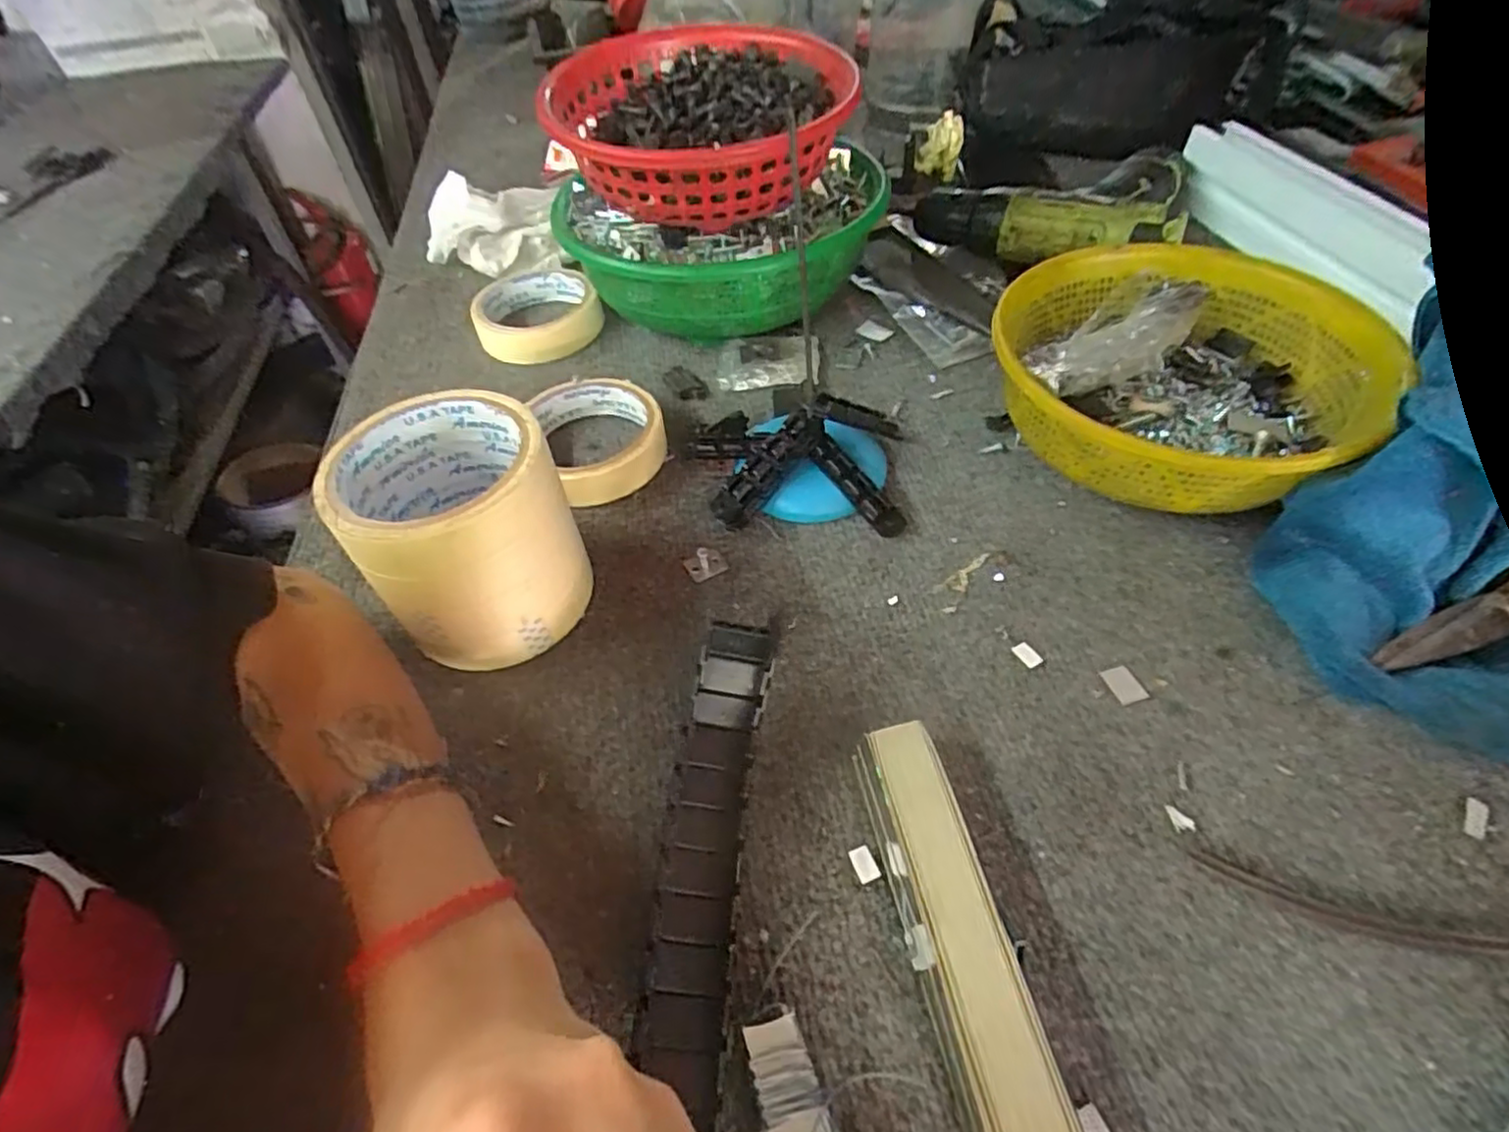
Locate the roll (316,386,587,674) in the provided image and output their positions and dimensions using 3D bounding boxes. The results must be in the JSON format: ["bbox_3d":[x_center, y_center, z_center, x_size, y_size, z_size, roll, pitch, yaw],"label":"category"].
[{"bbox_3d":[-0.130,-0.011,0.323,0.086,0.099,0.088,-3,50,3],"label":"roll"}]

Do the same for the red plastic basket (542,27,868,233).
[{"bbox_3d":[-0.031,-0.282,0.449,0.181,0.069,0.199,-7,50,-2],"label":"red plastic basket"}]

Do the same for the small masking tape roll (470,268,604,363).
[{"bbox_3d":[-0.164,-0.189,0.524,0.088,0.026,0.094,-3,50,3],"label":"small masking tape roll"}]

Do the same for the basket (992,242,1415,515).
[{"bbox_3d":[0.228,-0.101,0.390,0.187,0.066,0.187,7,51,12],"label":"basket"}]

